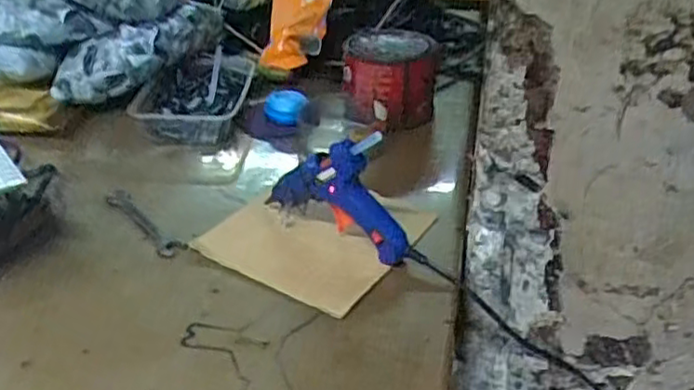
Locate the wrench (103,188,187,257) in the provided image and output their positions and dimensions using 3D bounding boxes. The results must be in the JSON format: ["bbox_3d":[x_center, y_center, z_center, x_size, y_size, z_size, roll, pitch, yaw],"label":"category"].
[{"bbox_3d":[-0.186,0.024,0.616,0.021,0.013,0.135,-22,39,-32],"label":"wrench"}]

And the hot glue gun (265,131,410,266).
[{"bbox_3d":[-0.007,-0.008,0.564,0.136,0.099,0.031,23,38,30],"label":"hot glue gun"}]

